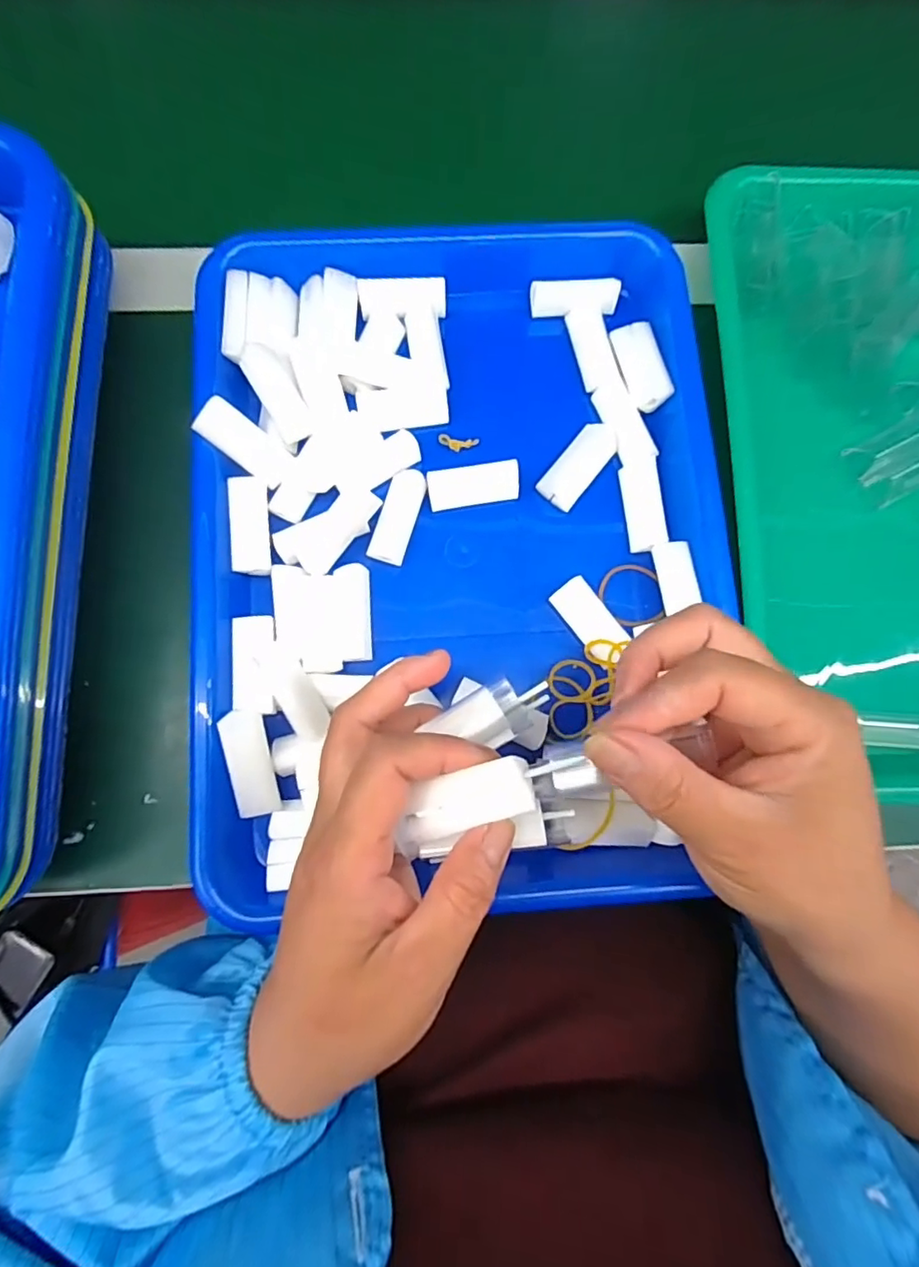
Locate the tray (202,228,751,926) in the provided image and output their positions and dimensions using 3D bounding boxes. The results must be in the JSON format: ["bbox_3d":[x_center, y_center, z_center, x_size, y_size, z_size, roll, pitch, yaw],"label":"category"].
[{"bbox_3d":[0.002,-0.047,0.278,0.240,0.042,0.338,-3,82,0],"label":"tray"}]

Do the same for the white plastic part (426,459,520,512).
[{"bbox_3d":[0.007,-0.075,0.288,0.046,0.011,0.017,-9,80,-4],"label":"white plastic part"}]

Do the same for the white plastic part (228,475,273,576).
[{"bbox_3d":[-0.101,-0.052,0.275,0.016,0.012,0.047,-5,79,-3],"label":"white plastic part"}]

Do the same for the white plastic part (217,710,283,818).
[{"bbox_3d":[-0.093,0.057,0.251,0.017,0.008,0.047,-15,101,-30],"label":"white plastic part"}]

